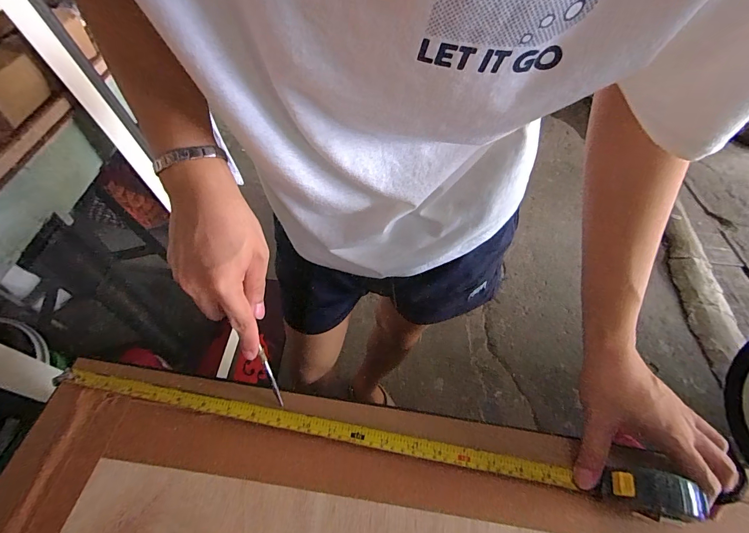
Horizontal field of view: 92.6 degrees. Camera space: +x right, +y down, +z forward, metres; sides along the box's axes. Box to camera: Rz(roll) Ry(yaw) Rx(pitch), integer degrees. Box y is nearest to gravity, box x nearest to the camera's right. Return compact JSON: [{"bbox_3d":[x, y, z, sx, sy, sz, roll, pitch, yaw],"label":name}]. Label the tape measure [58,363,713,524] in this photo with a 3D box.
[{"bbox_3d":[-0.025,0.152,0.335,0.568,0.053,0.041,8,57,7],"label":"tape measure"}]

